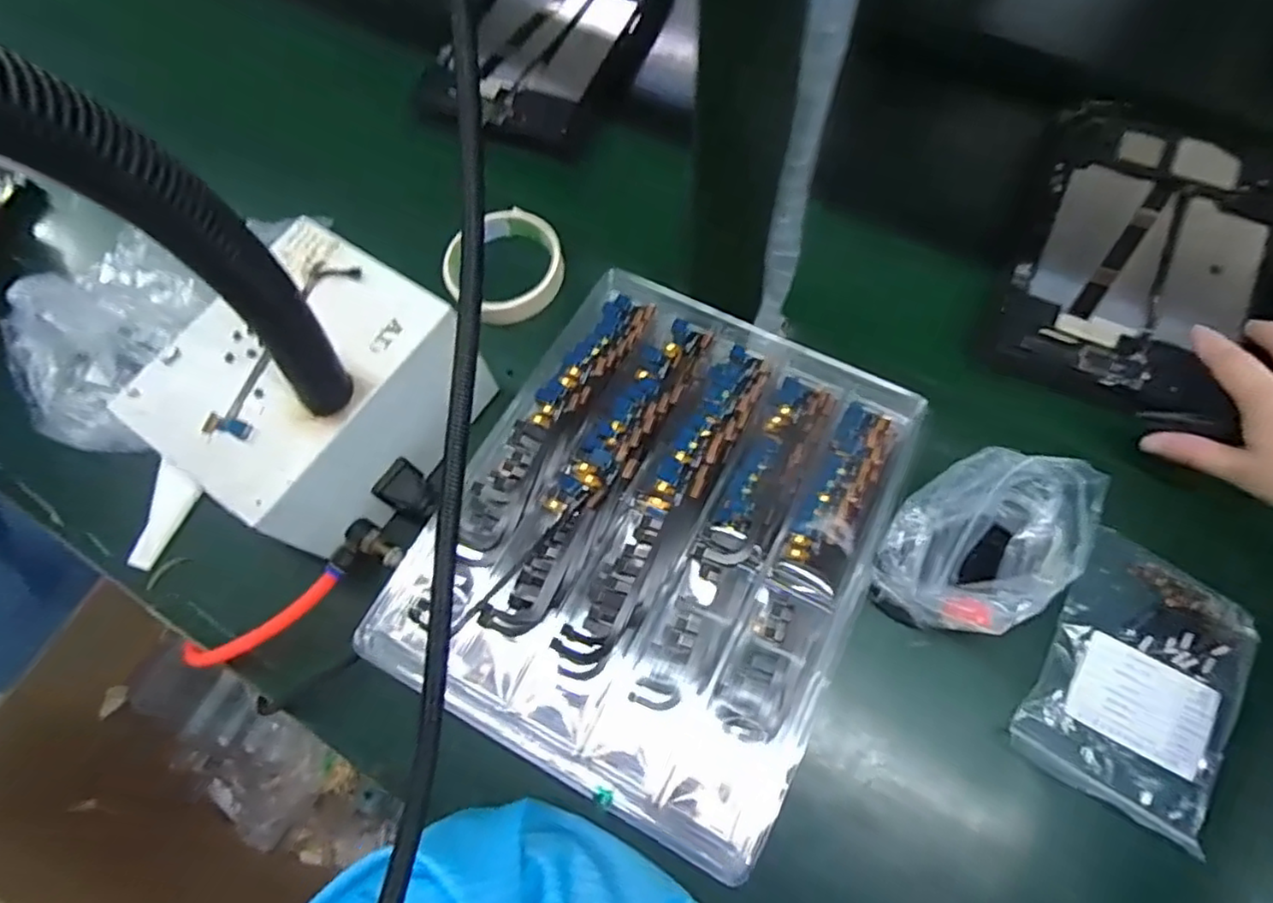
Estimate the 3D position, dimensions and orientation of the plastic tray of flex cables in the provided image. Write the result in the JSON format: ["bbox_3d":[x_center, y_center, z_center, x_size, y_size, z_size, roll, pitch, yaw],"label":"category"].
[{"bbox_3d":[0.014,0.037,0.358,0.224,0.023,0.273,26,71,12],"label":"plastic tray of flex cables"}]

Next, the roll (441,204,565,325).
[{"bbox_3d":[-0.100,-0.142,0.488,0.088,0.028,0.088,-1,68,2],"label":"roll"}]

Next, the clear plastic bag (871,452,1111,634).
[{"bbox_3d":[0.205,0.051,0.369,0.131,0.050,0.088,-34,70,-11],"label":"clear plastic bag"}]

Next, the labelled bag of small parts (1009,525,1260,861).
[{"bbox_3d":[0.282,0.128,0.363,0.095,0.015,0.143,31,72,14],"label":"labelled bag of small parts"}]

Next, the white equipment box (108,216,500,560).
[{"bbox_3d":[-0.191,-0.031,0.403,0.140,0.101,0.157,32,73,14],"label":"white equipment box"}]

